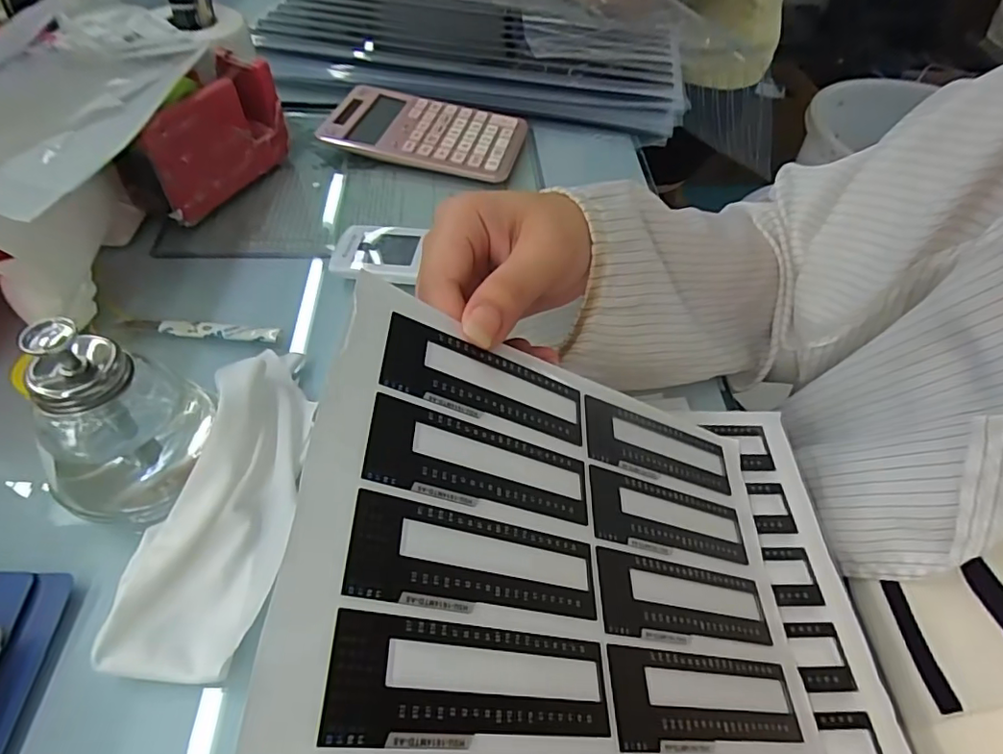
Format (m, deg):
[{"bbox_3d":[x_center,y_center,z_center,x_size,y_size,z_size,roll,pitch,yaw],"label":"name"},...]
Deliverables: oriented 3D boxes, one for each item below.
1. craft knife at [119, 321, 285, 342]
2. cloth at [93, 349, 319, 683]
[{"bbox_3d":[-0.199,-0.031,0.355,0.105,0.008,0.012,7,51,0],"label":"craft knife"},{"bbox_3d":[-0.135,0.050,0.273,0.057,0.033,0.174,7,51,0],"label":"cloth"}]

